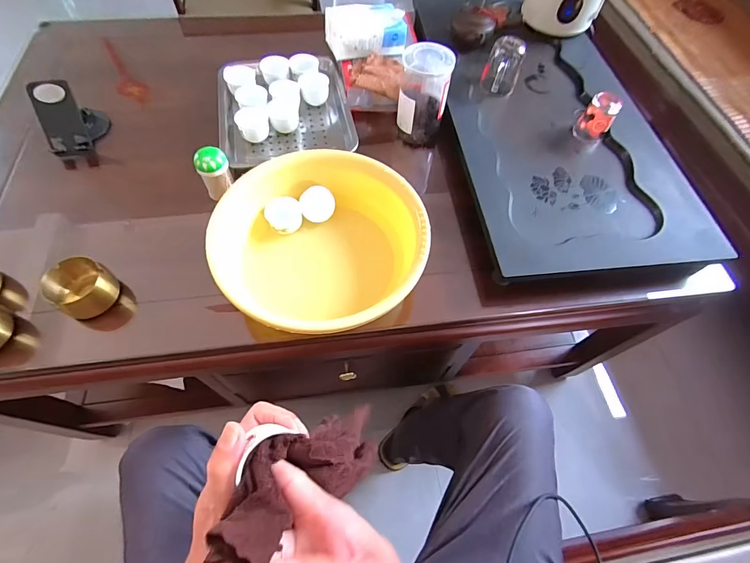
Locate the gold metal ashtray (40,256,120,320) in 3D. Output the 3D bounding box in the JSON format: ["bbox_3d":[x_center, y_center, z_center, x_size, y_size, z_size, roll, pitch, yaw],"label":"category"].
[{"bbox_3d":[-0.408,0.008,0.527,0.076,0.045,0.072,1,61,-2],"label":"gold metal ashtray"}]

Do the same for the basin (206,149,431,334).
[{"bbox_3d":[-0.082,-0.051,0.566,0.277,0.127,0.262,1,61,-2],"label":"basin"}]

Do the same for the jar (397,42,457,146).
[{"bbox_3d":[0.084,-0.326,0.668,0.081,0.151,0.081,1,61,-2],"label":"jar"}]

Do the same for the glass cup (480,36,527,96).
[{"bbox_3d":[0.235,-0.390,0.695,0.063,0.086,0.060,1,61,-2],"label":"glass cup"}]

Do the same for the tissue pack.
[{"bbox_3d":[-0.018,-0.478,0.722,0.147,0.051,0.089,-5,62,-6],"label":"tissue pack"}]

